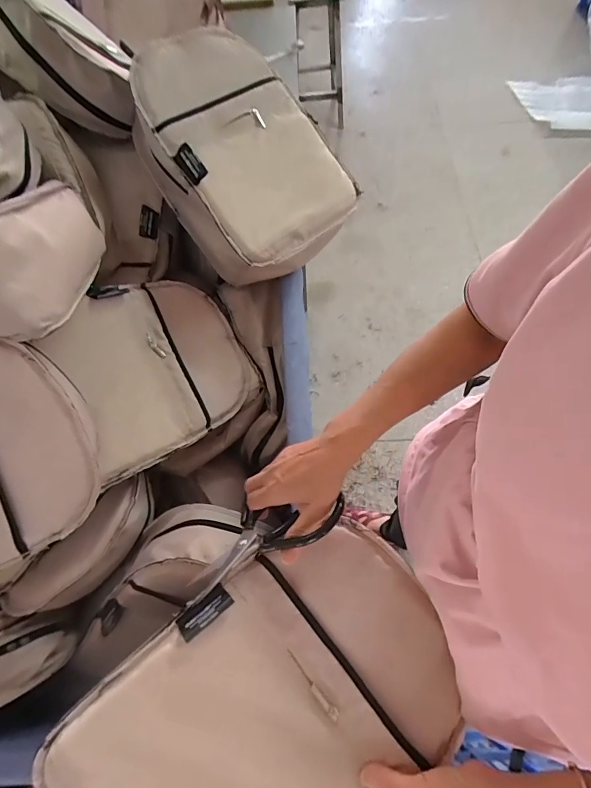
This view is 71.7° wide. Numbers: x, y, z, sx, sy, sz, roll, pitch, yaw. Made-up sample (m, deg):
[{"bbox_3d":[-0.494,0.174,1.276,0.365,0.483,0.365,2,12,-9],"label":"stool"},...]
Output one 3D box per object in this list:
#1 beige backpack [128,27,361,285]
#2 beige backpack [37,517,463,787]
[{"bbox_3d":[-0.087,-0.412,0.733,0.294,0.130,0.395,-40,101,-22],"label":"beige backpack"},{"bbox_3d":[-0.018,0.303,0.391,0.366,0.072,0.285,-41,68,-16],"label":"beige backpack"}]

